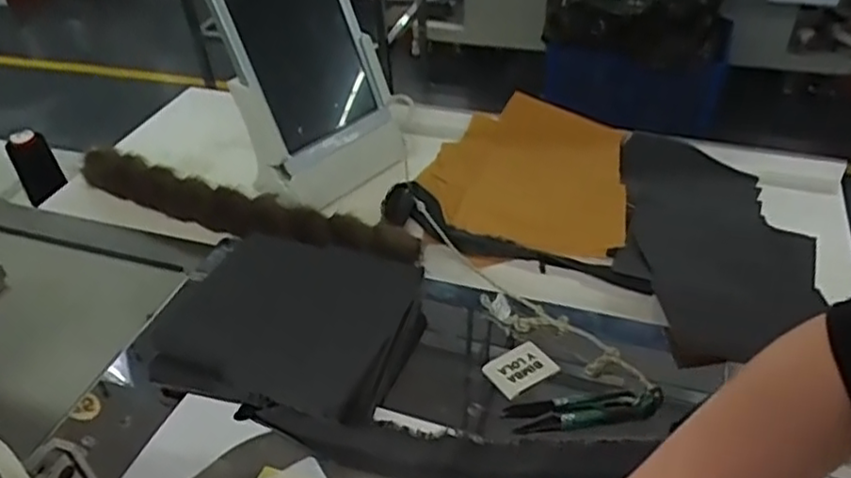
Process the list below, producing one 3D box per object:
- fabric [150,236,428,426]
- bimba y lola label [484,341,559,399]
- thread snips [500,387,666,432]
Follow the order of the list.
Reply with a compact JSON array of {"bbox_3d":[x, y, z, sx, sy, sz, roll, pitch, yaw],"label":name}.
[{"bbox_3d":[-0.100,0.061,0.534,0.181,0.045,0.151,10,41,15],"label":"fabric"},{"bbox_3d":[0.073,0.099,0.520,0.048,0.008,0.035,-26,56,-21],"label":"bimba y lola label"},{"bbox_3d":[0.115,0.122,0.488,0.110,0.008,0.029,-8,39,-6],"label":"thread snips"}]

